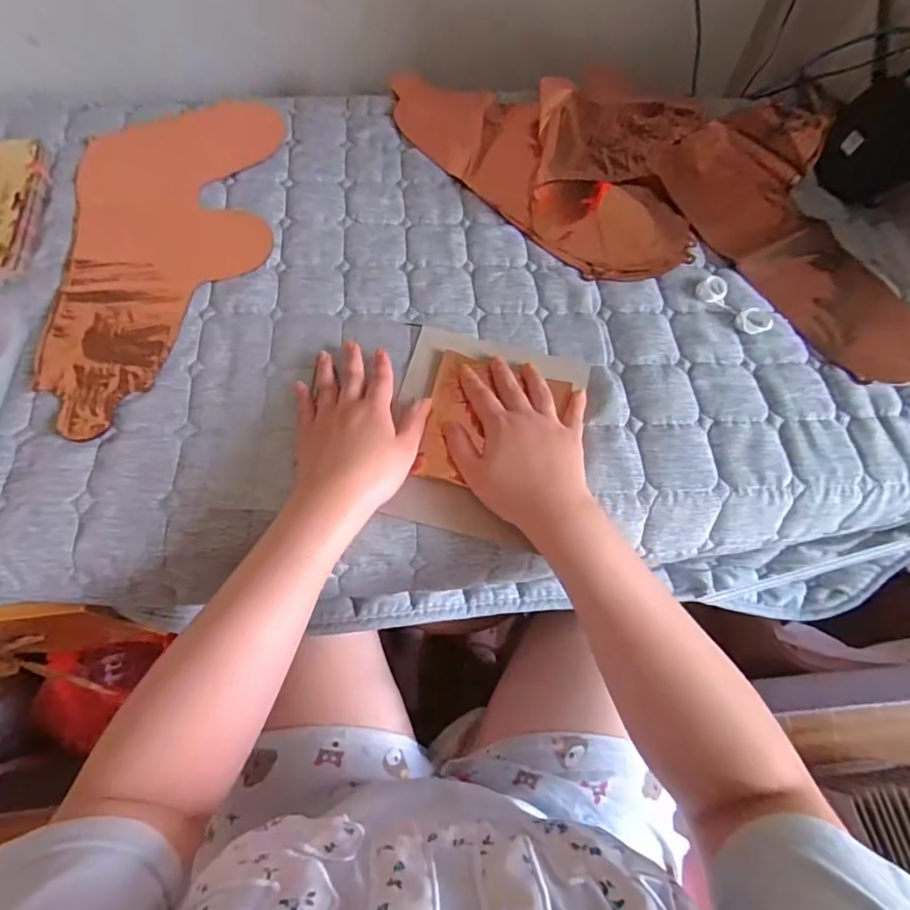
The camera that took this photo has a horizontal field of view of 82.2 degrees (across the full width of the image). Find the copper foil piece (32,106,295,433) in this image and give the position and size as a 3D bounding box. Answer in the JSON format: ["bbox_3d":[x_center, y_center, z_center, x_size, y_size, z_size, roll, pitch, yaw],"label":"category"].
[{"bbox_3d":[-0.301,-0.223,0.542,0.201,0.011,0.450,-1,64,-4],"label":"copper foil piece"}]

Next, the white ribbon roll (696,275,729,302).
[{"bbox_3d":[0.263,-0.169,0.532,0.027,0.012,0.031,35,68,13],"label":"white ribbon roll"}]

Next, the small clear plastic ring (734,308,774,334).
[{"bbox_3d":[0.297,-0.134,0.516,0.031,0.017,0.031,1,65,-2],"label":"small clear plastic ring"}]

